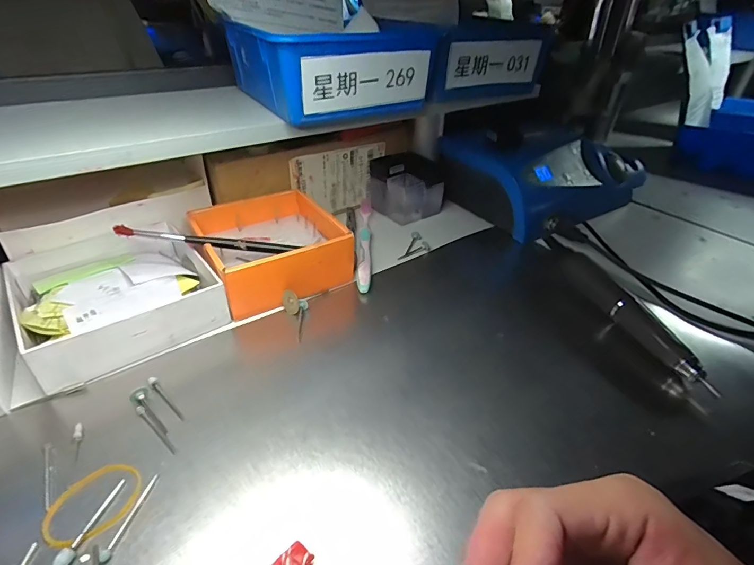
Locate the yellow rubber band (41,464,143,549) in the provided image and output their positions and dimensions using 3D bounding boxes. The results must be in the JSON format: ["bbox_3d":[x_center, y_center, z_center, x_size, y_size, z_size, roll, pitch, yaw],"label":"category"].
[{"bbox_3d":[-0.151,0.117,0.223,0.045,0.006,0.038,-26,47,-33],"label":"yellow rubber band"}]

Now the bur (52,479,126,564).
[{"bbox_3d":[-0.146,0.122,0.214,0.006,0.006,0.046,10,39,8],"label":"bur"}]

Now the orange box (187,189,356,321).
[{"bbox_3d":[-0.100,-0.035,0.401,0.122,0.052,0.131,-19,44,-26],"label":"orange box"}]

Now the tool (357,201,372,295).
[{"bbox_3d":[-0.013,-0.048,0.457,0.015,0.016,0.185,2,38,-2],"label":"tool"}]

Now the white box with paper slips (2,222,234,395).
[{"bbox_3d":[-0.214,0.002,0.347,0.145,0.041,0.148,-28,48,-34],"label":"white box with paper slips"}]

